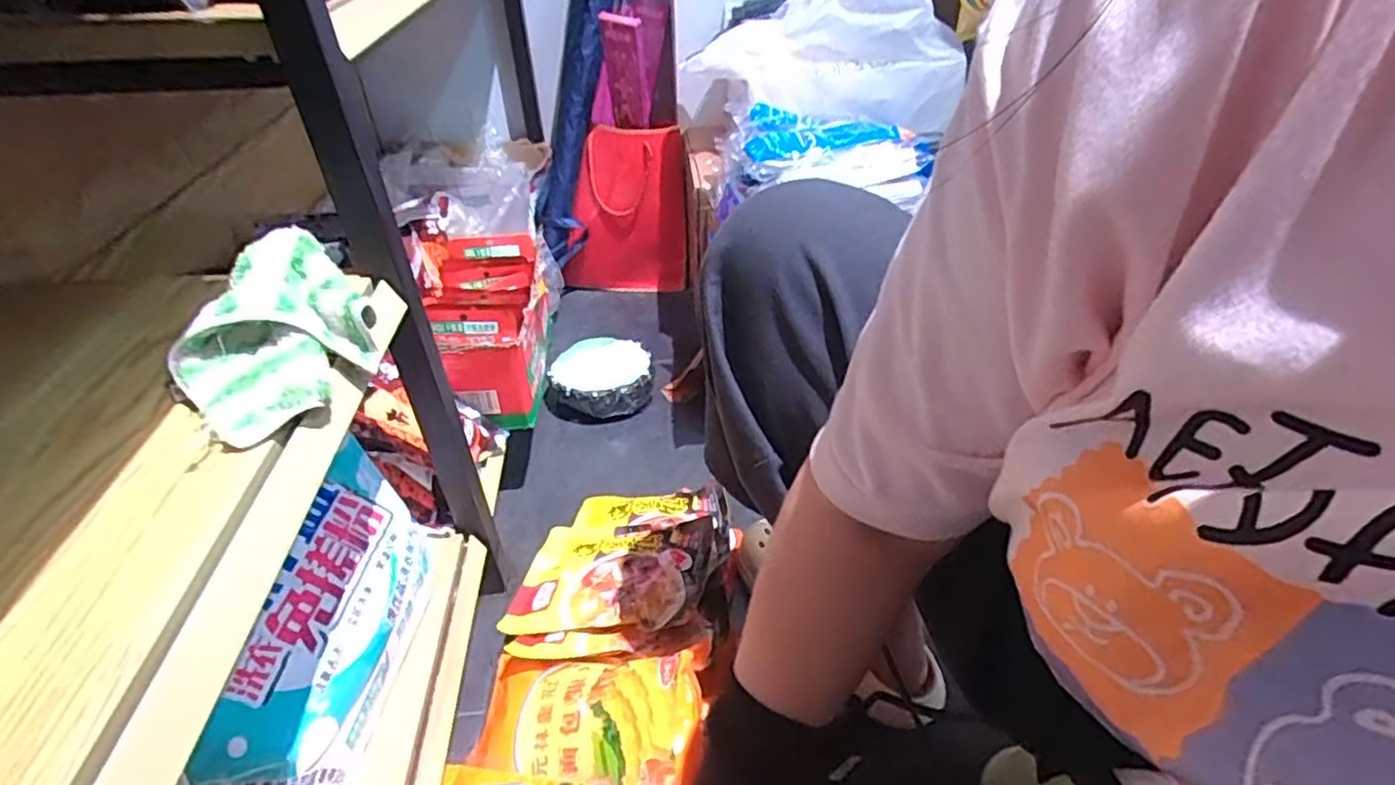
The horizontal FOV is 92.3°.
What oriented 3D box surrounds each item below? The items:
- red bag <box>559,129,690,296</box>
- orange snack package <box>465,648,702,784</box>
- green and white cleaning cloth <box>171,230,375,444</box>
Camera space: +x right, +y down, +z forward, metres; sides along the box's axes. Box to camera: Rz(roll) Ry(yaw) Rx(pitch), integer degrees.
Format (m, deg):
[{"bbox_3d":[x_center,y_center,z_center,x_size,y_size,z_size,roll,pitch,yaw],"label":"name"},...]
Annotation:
[{"bbox_3d":[-0.150,-0.356,1.364,0.254,0.326,0.057,-9,39,-9],"label":"red bag"},{"bbox_3d":[-0.103,0.289,0.602,0.224,0.038,0.120,-11,33,28],"label":"orange snack package"},{"bbox_3d":[-0.268,-0.038,0.424,0.108,0.060,0.141,-25,45,-26],"label":"green and white cleaning cloth"}]

